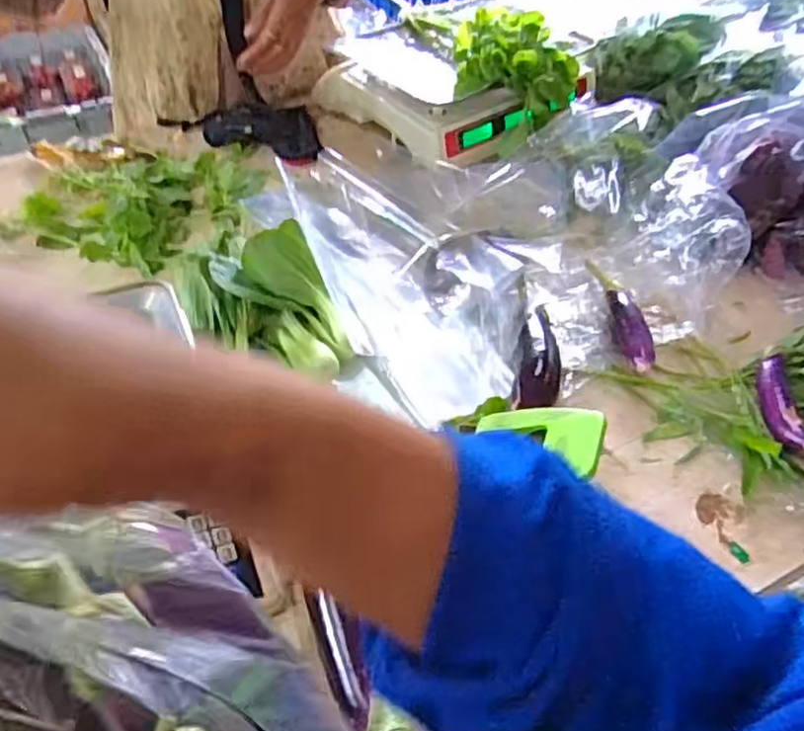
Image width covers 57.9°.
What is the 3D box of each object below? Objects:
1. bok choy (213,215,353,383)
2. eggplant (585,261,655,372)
[{"bbox_3d":[-0.118,-0.059,0.775,0.101,0.065,0.174,-30,76,5],"label":"bok choy"},{"bbox_3d":[0.249,-0.060,0.826,0.042,0.027,0.197,1,47,0],"label":"eggplant"}]

